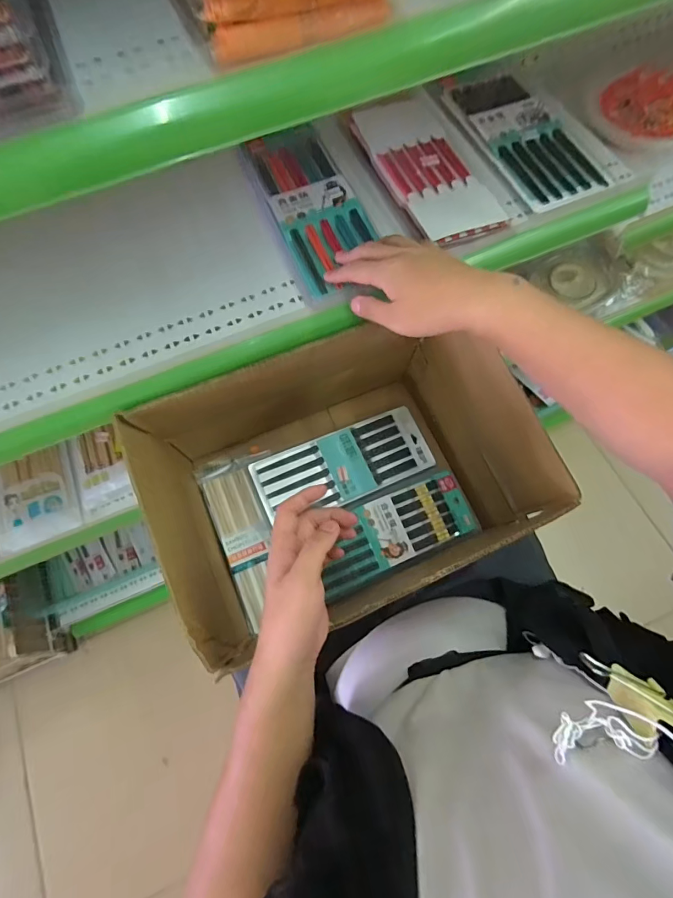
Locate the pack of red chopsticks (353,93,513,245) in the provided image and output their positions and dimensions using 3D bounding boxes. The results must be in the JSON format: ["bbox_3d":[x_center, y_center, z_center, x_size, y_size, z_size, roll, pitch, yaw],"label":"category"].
[{"bbox_3d":[0.115,-0.368,0.548,0.120,0.014,0.264,-21,70,-6],"label":"pack of red chopsticks"}]

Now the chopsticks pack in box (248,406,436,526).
[{"bbox_3d":[0.016,0.025,0.694,0.289,0.014,0.116,-21,76,-15],"label":"chopsticks pack in box"}]

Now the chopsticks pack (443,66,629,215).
[{"bbox_3d":[0.261,-0.430,0.580,0.145,0.017,0.265,-22,70,-7],"label":"chopsticks pack"}]

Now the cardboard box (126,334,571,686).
[{"bbox_3d":[0.002,0.035,0.593,0.422,0.306,0.318,-23,70,-7],"label":"cardboard box"}]

